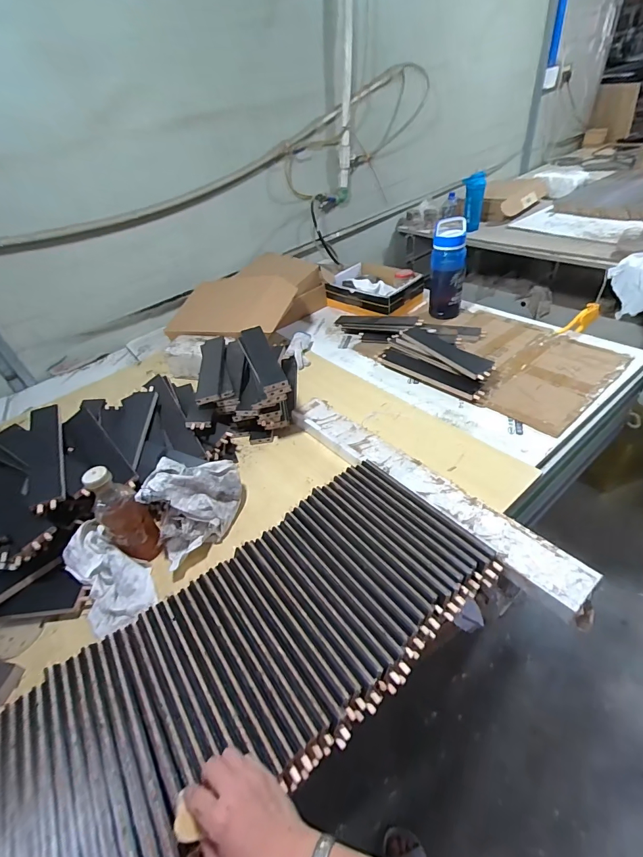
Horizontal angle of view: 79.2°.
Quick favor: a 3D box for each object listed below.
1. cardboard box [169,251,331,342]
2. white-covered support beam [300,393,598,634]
[{"bbox_3d":[-0.247,-0.449,1.346,0.518,0.161,0.266,-8,42,0],"label":"cardboard box"},{"bbox_3d":[0.167,0.101,0.748,0.094,0.042,0.661,-32,48,-25],"label":"white-covered support beam"}]

